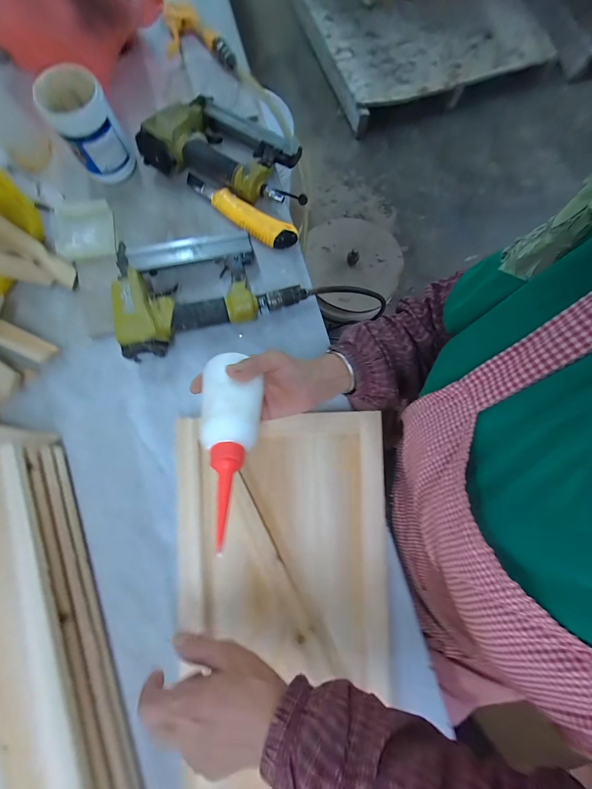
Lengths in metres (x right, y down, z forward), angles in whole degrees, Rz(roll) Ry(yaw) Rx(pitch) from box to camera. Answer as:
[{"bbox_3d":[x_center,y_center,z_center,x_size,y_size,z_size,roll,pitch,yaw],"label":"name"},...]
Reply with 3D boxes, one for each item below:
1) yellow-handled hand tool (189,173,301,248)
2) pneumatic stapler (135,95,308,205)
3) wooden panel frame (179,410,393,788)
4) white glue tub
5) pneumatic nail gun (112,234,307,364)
[{"bbox_3d":[-0.085,-0.264,0.416,0.187,0.023,0.037,31,79,5],"label":"yellow-handled hand tool"},{"bbox_3d":[-0.089,-0.350,0.414,0.218,0.049,0.145,28,79,4],"label":"pneumatic stapler"},{"bbox_3d":[-0.008,0.234,0.332,0.245,0.024,0.417,-2,80,-2],"label":"wooden panel frame"},{"bbox_3d":[-0.280,-0.359,0.392,0.077,0.089,0.075,-36,82,-8],"label":"white glue tub"},{"bbox_3d":[-0.121,-0.148,0.382,0.235,0.049,0.134,-21,80,-6],"label":"pneumatic nail gun"}]

